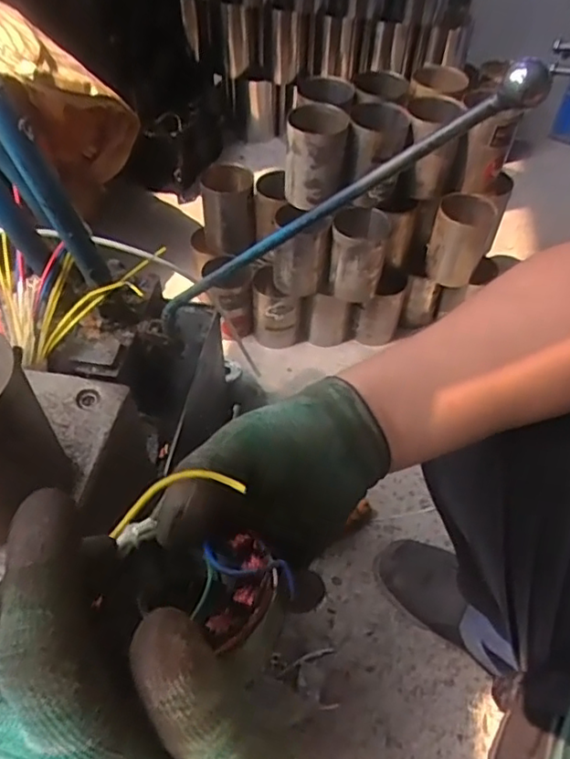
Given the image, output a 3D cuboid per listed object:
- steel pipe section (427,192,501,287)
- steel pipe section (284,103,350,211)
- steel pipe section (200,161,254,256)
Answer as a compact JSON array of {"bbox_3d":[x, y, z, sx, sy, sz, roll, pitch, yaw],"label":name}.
[{"bbox_3d":[0.299,-0.232,1.024,0.101,0.135,0.083,17,53,12],"label":"steel pipe section"},{"bbox_3d":[0.048,-0.351,0.944,0.093,0.125,0.104,2,51,1],"label":"steel pipe section"},{"bbox_3d":[-0.102,-0.300,1.064,0.094,0.132,0.081,-3,51,-3],"label":"steel pipe section"}]

